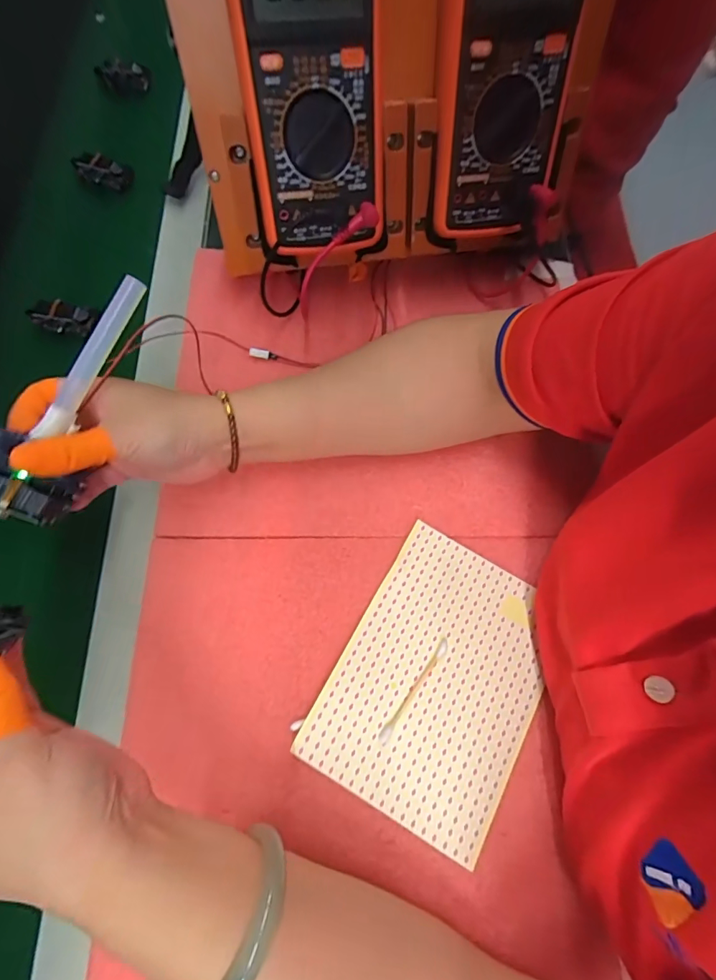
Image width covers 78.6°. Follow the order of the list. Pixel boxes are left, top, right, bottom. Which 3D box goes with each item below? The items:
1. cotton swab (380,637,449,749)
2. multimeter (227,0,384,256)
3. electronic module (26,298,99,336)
[{"bbox_3d":[0.037,0.128,0.280,0.007,0.004,0.074,36,73,11],"label":"cotton swab"},{"bbox_3d":[-0.026,-0.237,0.256,0.083,0.176,0.026,-8,44,-4],"label":"multimeter"},{"bbox_3d":[-0.251,-0.149,0.372,0.051,0.017,0.023,8,70,1],"label":"electronic module"}]

